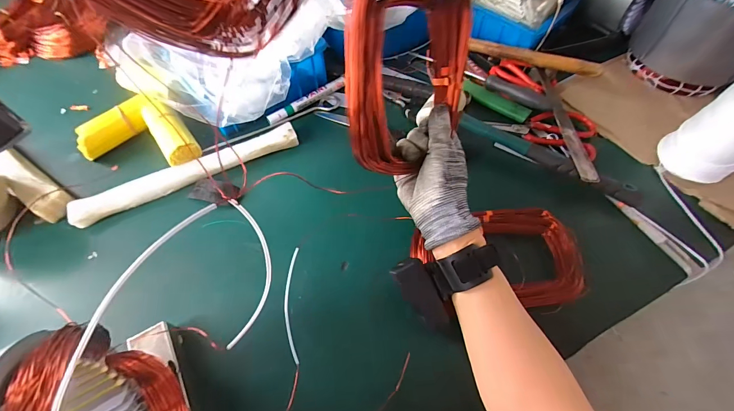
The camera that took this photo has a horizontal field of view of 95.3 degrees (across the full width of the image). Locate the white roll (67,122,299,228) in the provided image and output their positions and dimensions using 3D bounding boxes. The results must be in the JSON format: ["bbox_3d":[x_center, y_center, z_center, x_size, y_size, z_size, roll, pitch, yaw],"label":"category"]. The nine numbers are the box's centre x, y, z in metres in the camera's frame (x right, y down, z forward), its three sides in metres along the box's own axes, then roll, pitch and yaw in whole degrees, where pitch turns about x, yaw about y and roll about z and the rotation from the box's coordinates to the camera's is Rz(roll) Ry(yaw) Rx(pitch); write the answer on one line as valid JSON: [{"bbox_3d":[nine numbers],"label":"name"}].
[{"bbox_3d":[-0.238,-0.047,0.455,0.295,0.024,0.035,-25,61,-13],"label":"white roll"}]

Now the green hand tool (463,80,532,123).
[{"bbox_3d":[0.194,-0.158,0.504,0.106,0.019,0.029,35,66,21],"label":"green hand tool"}]

